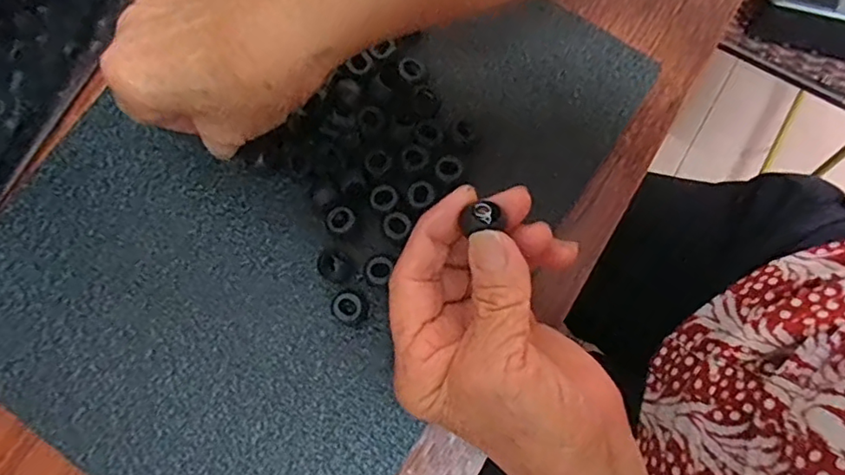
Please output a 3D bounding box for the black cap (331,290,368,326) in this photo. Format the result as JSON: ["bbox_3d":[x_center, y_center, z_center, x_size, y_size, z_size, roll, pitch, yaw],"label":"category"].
[{"bbox_3d":[-0.035,0.035,0.279,0.017,0.012,0.015,35,81,8],"label":"black cap"}]

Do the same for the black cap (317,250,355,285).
[{"bbox_3d":[-0.044,0.014,0.284,0.018,0.015,0.015,35,81,8],"label":"black cap"}]

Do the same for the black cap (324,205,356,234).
[{"bbox_3d":[-0.041,-0.009,0.288,0.014,0.009,0.014,0,78,2],"label":"black cap"}]

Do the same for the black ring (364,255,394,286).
[{"bbox_3d":[-0.021,0.017,0.282,0.013,0.012,0.014,0,78,2],"label":"black ring"}]

